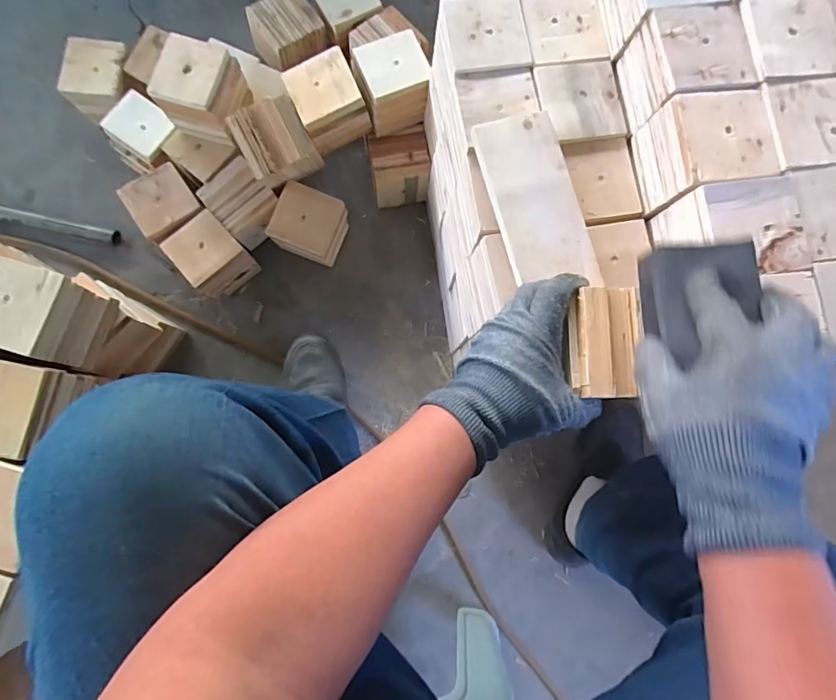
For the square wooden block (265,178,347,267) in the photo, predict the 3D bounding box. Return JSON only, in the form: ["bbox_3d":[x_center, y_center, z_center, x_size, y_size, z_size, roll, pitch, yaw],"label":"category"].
[{"bbox_3d":[-0.177,-0.196,0.748,0.104,0.090,0.099,17,82,0],"label":"square wooden block"}]

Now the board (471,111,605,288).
[{"bbox_3d":[0.123,-0.154,0.484,0.085,0.011,0.186,-14,83,-4],"label":"board"}]

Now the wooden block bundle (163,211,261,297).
[{"bbox_3d":[-0.324,-0.143,0.737,0.096,0.086,0.100,-43,86,-7],"label":"wooden block bundle"}]

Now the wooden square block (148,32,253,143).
[{"bbox_3d":[-0.315,-0.377,0.690,0.106,0.111,0.103,19,82,0],"label":"wooden square block"}]

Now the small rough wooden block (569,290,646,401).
[{"bbox_3d":[0.158,-0.006,0.387,0.057,0.017,0.090,0,82,-2],"label":"small rough wooden block"}]

